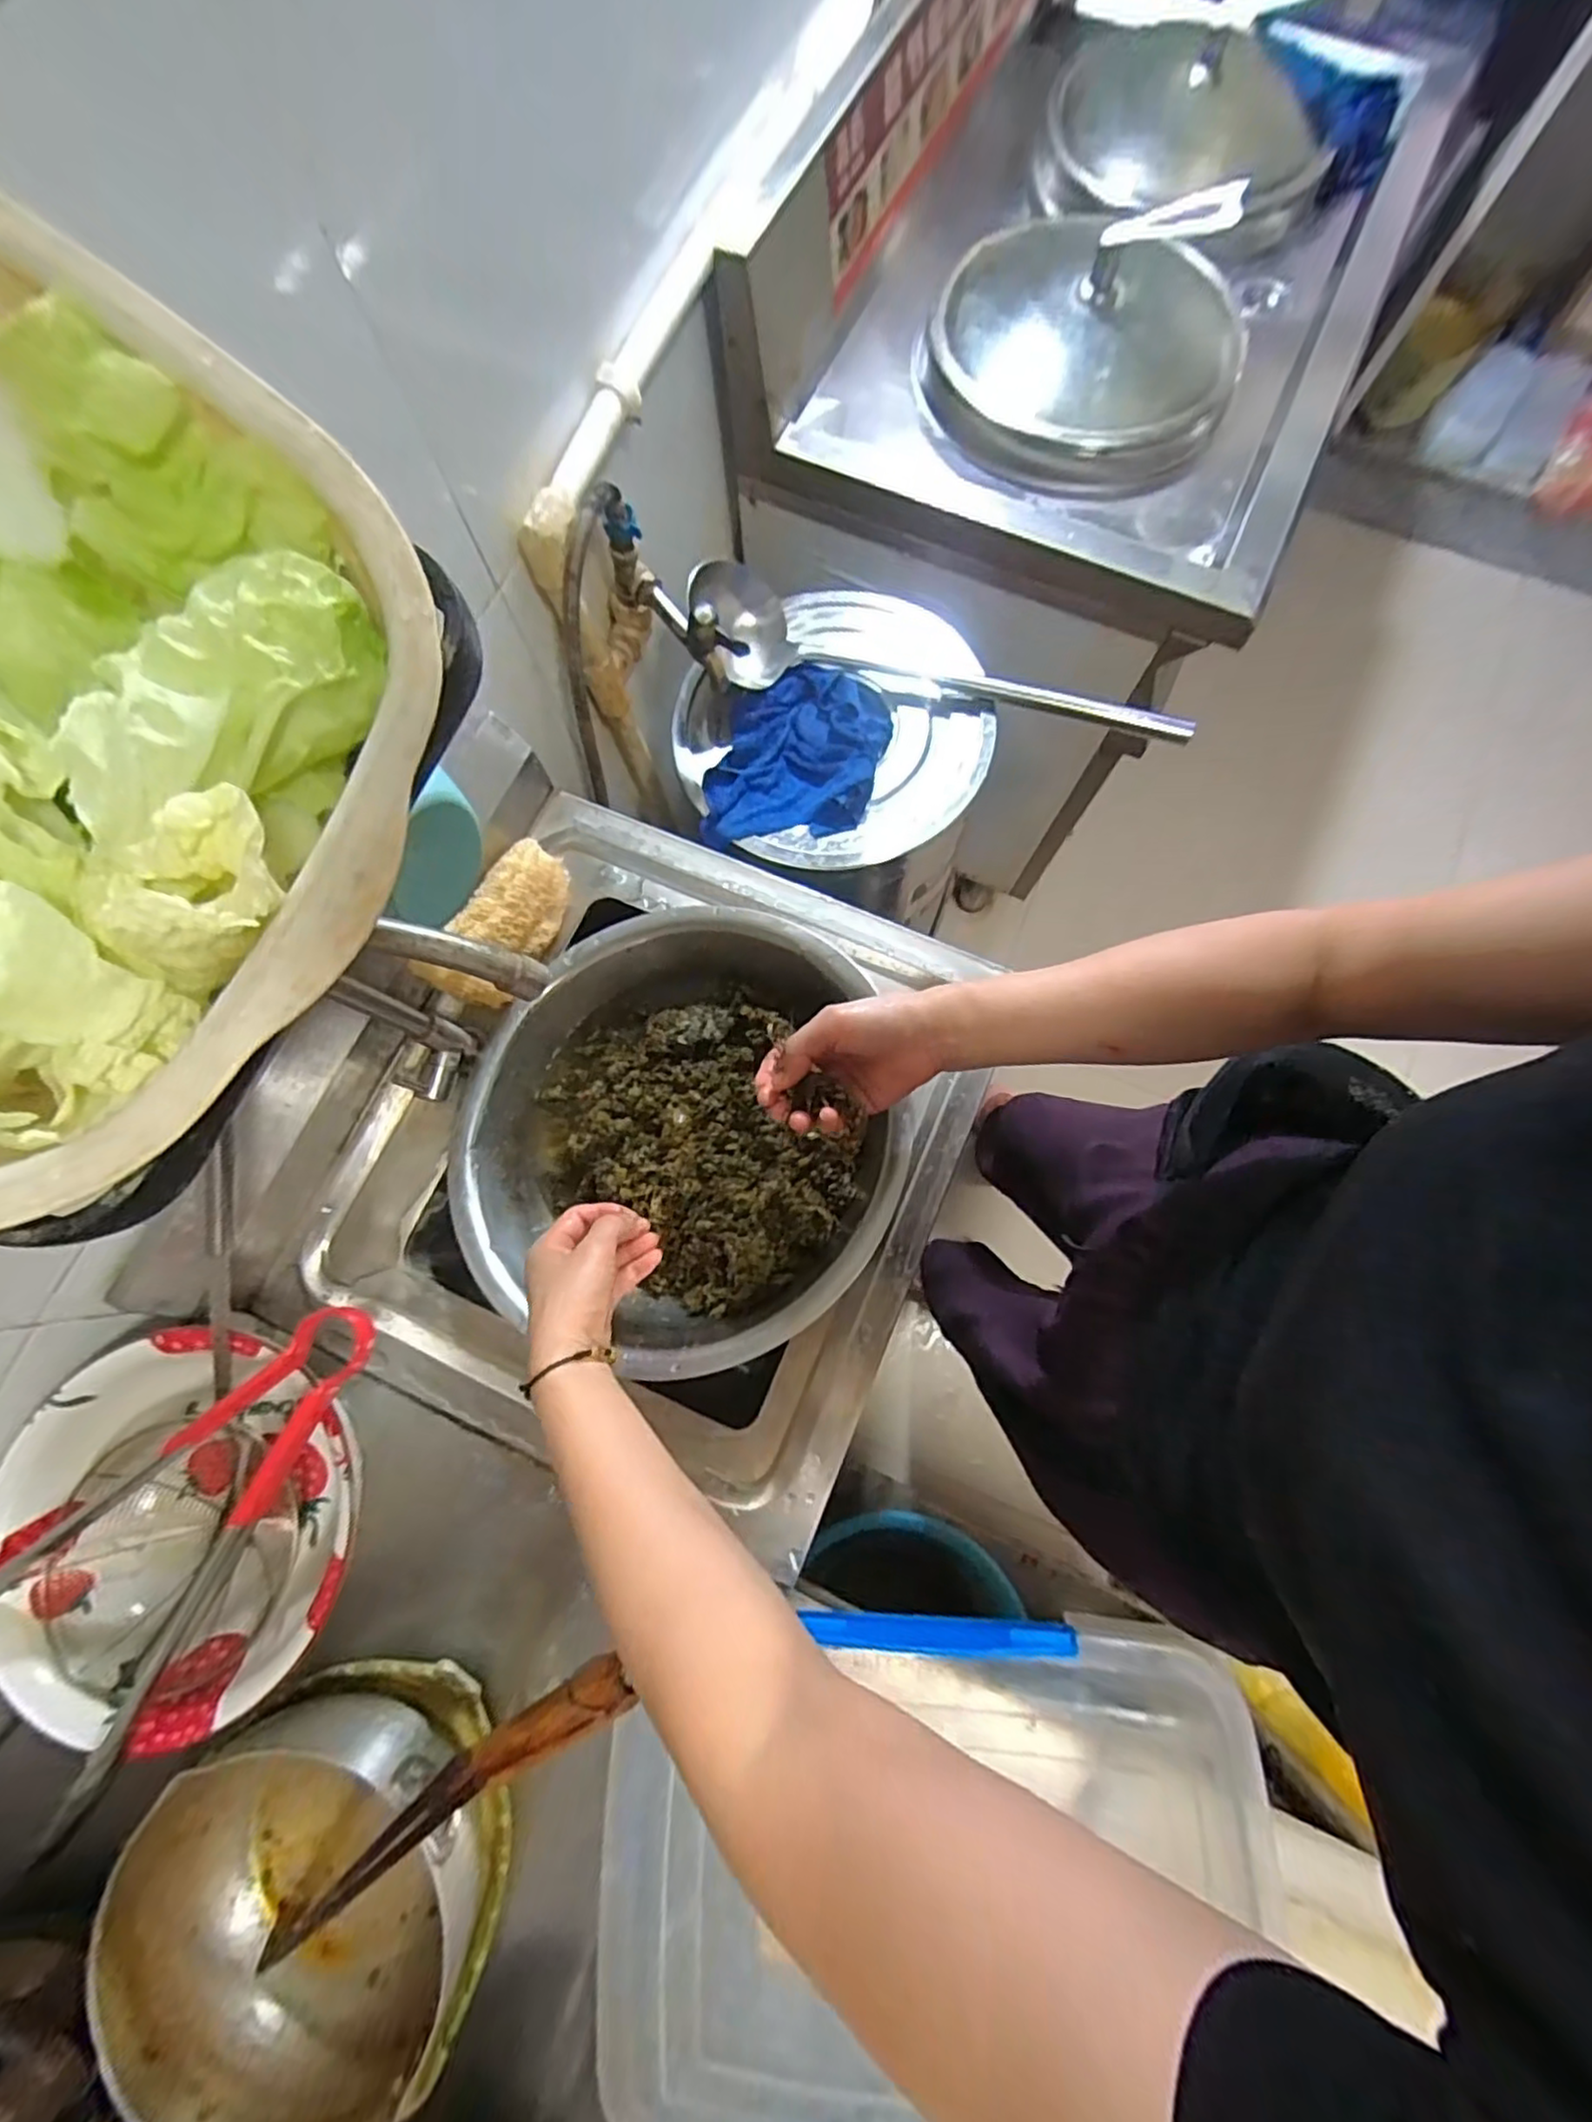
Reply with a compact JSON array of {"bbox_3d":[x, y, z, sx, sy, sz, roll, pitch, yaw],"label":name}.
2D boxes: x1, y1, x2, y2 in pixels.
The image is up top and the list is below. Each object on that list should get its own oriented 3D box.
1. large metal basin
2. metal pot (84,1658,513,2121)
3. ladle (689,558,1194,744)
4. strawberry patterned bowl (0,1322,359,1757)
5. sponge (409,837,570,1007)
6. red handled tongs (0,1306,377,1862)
[{"bbox_3d":[-0.097,0.045,0.548,0.328,0.117,0.346,0,77,1],"label":"large metal basin"},{"bbox_3d":[-0.287,0.496,0.417,0.209,0.093,0.205,0,77,1],"label":"metal pot"},{"bbox_3d":[0.142,-0.388,0.687,0.513,0.064,0.101,15,78,4],"label":"ladle"},{"bbox_3d":[-0.391,0.299,0.463,0.212,0.085,0.229,-35,79,-7],"label":"strawberry patterned bowl"},{"bbox_3d":[-0.235,-0.127,0.575,0.056,0.057,0.126,22,78,6],"label":"sponge"},{"bbox_3d":[-0.365,0.281,0.413,0.137,0.034,0.301,41,81,9],"label":"red handled tongs"}]

